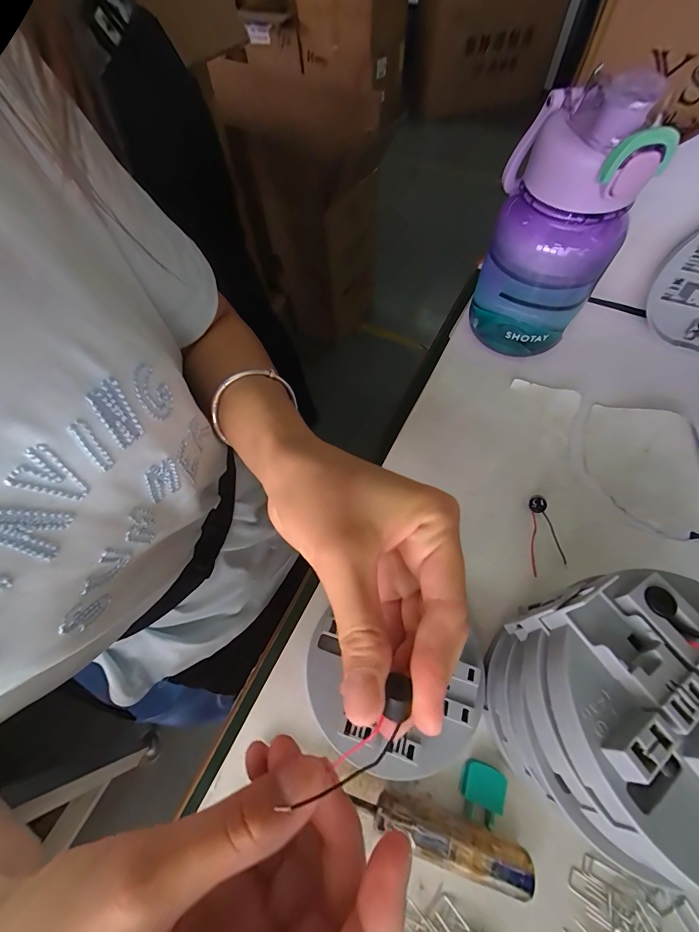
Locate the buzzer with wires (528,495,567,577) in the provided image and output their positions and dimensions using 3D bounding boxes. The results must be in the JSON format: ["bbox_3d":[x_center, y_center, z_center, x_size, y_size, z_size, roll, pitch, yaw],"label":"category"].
[{"bbox_3d":[0.138,0.049,0.255,0.020,0.012,0.054,-1,76,4],"label":"buzzer with wires"}]

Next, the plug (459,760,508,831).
[{"bbox_3d":[0.072,0.177,0.194,0.021,0.005,0.026,23,66,15],"label":"plug"}]

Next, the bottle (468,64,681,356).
[{"bbox_3d":[0.147,-0.163,0.268,0.089,0.172,0.069,21,66,14],"label":"bottle"}]

